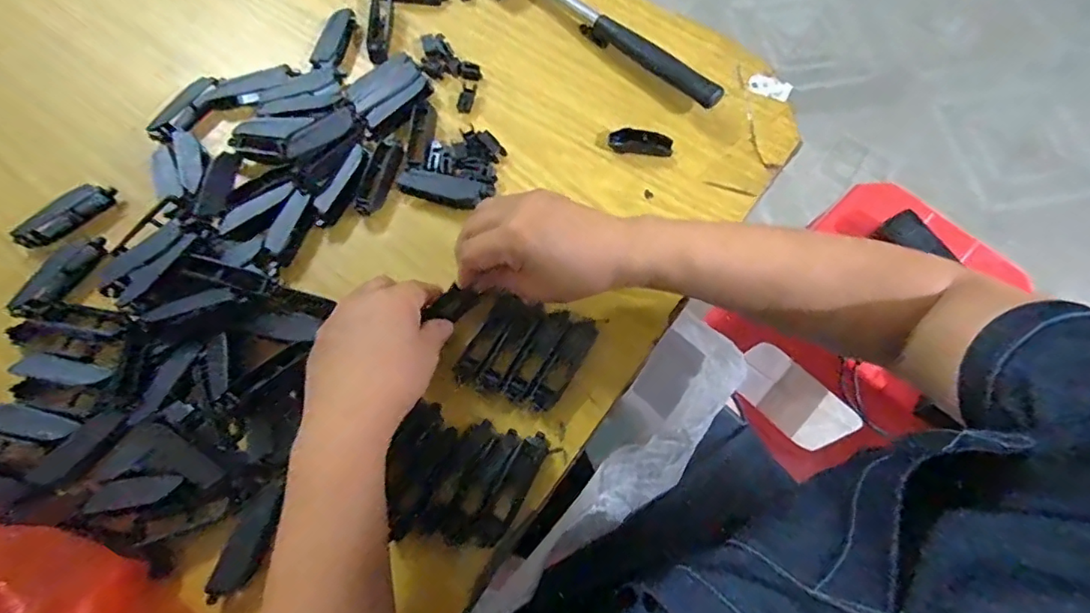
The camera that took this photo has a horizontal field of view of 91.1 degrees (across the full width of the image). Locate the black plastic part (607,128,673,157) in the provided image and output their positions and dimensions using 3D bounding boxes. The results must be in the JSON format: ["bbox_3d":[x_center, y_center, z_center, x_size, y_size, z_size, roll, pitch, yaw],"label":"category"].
[{"bbox_3d":[0.078,-0.135,0.439,0.052,0.009,0.018,5,69,3],"label":"black plastic part"}]

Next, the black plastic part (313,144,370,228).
[{"bbox_3d":[-0.158,-0.096,0.418,0.020,0.008,0.073,18,70,8],"label":"black plastic part"}]

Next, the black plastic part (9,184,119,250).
[{"bbox_3d":[-0.375,-0.071,0.419,0.074,0.014,0.026,-36,73,-13],"label":"black plastic part"}]

